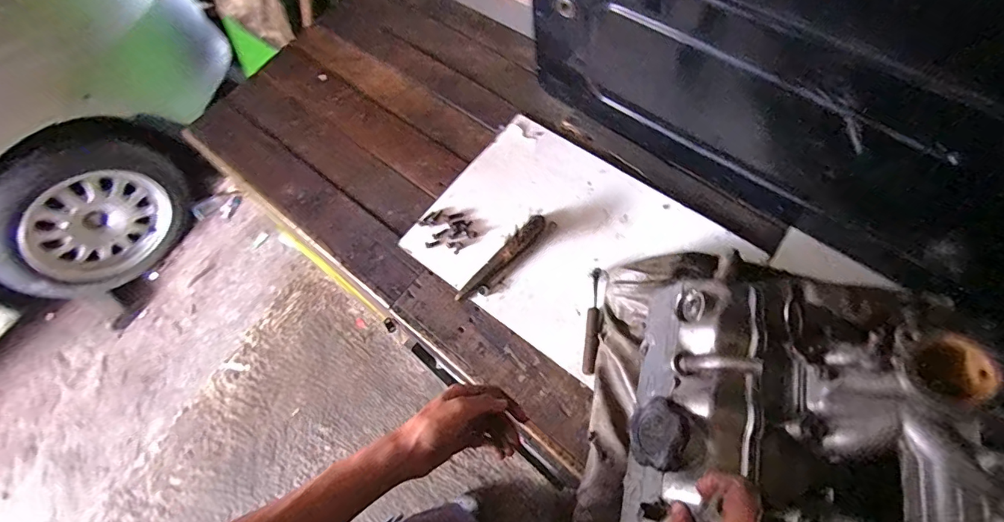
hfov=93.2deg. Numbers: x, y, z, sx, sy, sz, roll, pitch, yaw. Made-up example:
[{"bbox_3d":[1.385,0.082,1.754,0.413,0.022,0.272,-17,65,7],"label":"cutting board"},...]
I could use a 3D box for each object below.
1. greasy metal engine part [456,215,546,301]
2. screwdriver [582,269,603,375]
[{"bbox_3d":[0.002,-0.005,0.813,0.035,0.030,0.200,40,72,18],"label":"greasy metal engine part"},{"bbox_3d":[0.148,0.095,0.766,0.019,0.019,0.174,8,65,6],"label":"screwdriver"}]

